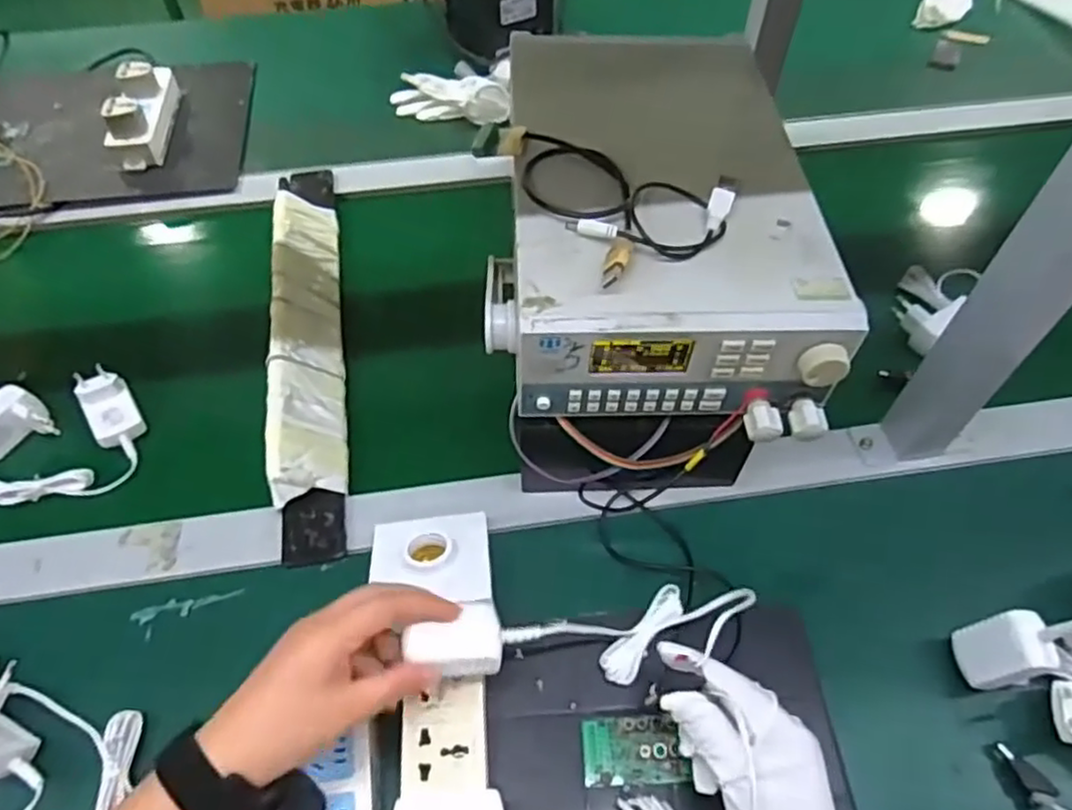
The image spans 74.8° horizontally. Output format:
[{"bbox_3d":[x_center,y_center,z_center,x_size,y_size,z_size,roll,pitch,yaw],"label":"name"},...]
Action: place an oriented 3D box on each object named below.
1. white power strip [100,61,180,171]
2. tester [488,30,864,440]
[{"bbox_3d":[-0.480,-0.359,0.853,0.054,0.065,0.165,-6,55,-4],"label":"white power strip"},{"bbox_3d":[0.092,-0.147,0.535,0.224,0.091,0.340,2,55,2],"label":"tester"}]

